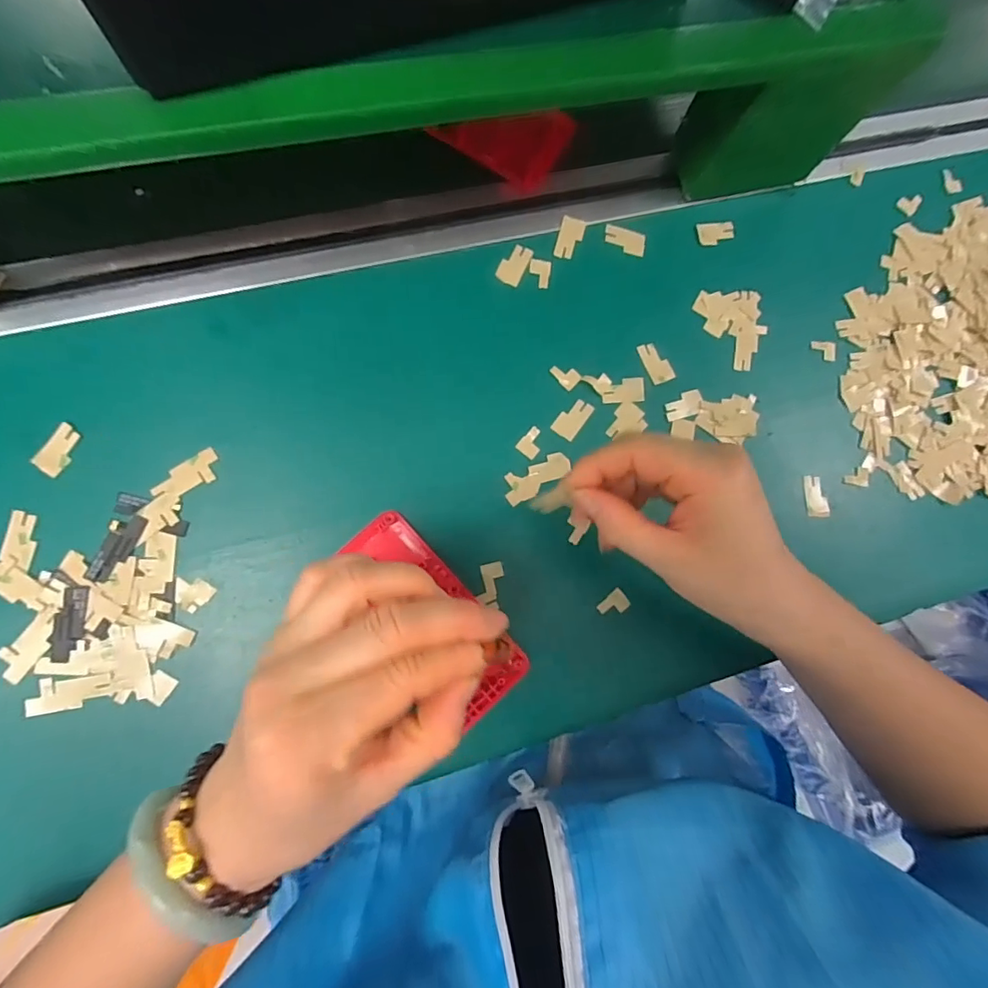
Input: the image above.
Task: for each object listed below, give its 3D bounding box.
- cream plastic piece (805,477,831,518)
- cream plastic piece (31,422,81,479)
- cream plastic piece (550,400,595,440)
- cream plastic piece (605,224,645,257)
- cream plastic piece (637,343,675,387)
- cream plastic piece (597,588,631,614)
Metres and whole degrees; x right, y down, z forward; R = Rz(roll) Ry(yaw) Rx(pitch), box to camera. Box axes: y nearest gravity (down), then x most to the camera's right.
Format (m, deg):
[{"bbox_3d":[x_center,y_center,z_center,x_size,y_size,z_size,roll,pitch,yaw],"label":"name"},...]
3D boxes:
[{"bbox_3d":[0.218,0.002,0.347,0.014,0.007,0.028,1,83,-7],"label":"cream plastic piece"},{"bbox_3d":[-0.238,-0.024,0.282,0.015,0.007,0.027,38,80,-2],"label":"cream plastic piece"},{"bbox_3d":[0.050,-0.048,0.325,0.016,0.004,0.028,37,80,-2],"label":"cream plastic piece"},{"bbox_3d":[0.088,-0.169,0.343,0.028,0.004,0.016,15,82,-5],"label":"cream plastic piece"},{"bbox_3d":[0.106,-0.086,0.335,0.016,0.004,0.028,-22,86,-9],"label":"cream plastic piece"},{"bbox_3d":[0.074,0.068,0.316,0.018,0.005,0.012,-41,90,-10],"label":"cream plastic piece"}]

